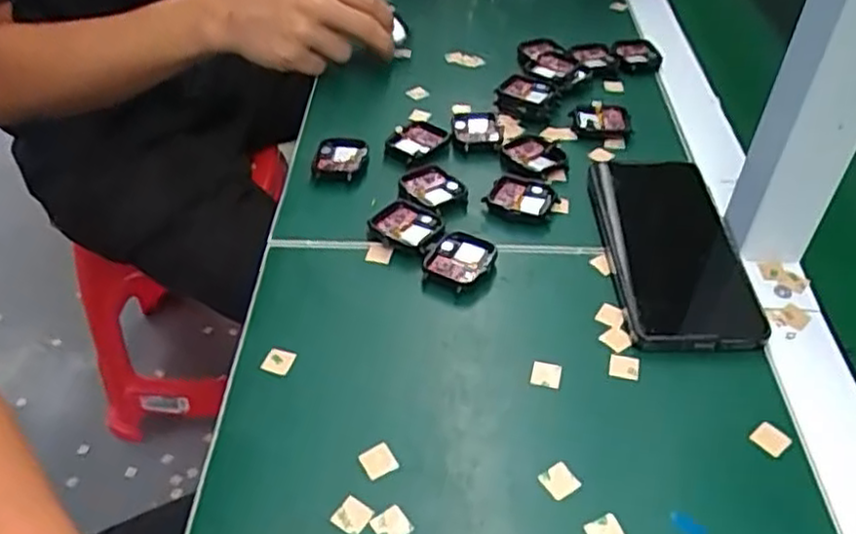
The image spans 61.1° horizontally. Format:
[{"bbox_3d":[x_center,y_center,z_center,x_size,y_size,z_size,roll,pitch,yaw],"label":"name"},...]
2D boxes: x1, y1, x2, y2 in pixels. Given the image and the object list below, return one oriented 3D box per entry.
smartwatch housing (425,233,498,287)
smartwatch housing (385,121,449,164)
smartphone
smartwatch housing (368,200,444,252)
[{"bbox_3d":[0.019,-0.003,0.459,0.040,0.015,0.041,20,46,19],"label":"smartwatch housing"},{"bbox_3d":[-0.008,-0.096,0.554,0.035,0.009,0.046,27,49,25],"label":"smartwatch housing"},{"bbox_3d":[0.157,-0.015,0.468,0.080,0.015,0.171,0,43,-1],"label":"smartphone"},{"bbox_3d":[-0.014,-0.026,0.481,0.048,0.011,0.040,23,47,22],"label":"smartwatch housing"}]

